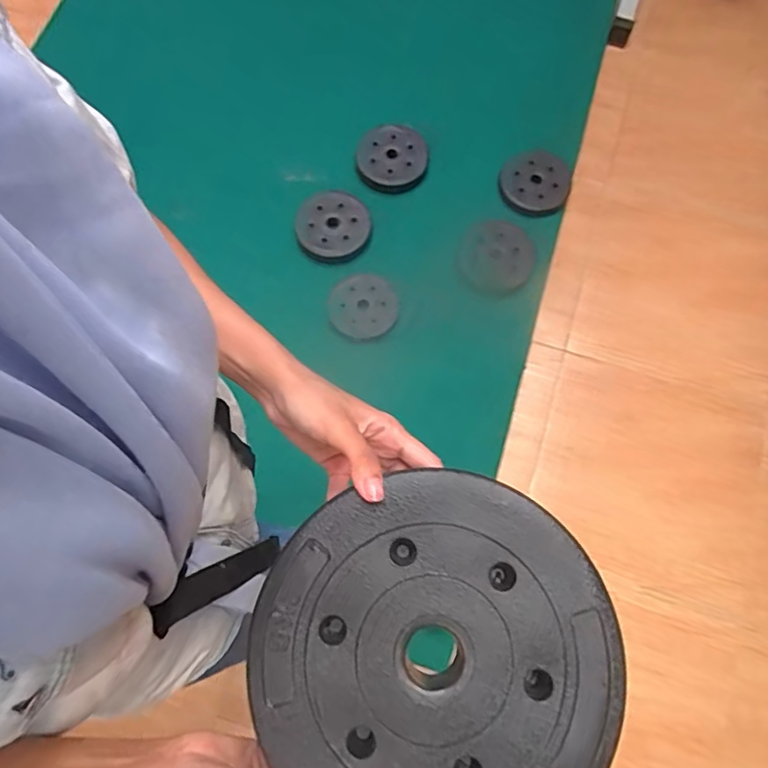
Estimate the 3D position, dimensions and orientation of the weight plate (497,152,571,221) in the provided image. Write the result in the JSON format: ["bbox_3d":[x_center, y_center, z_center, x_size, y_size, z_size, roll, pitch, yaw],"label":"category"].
[{"bbox_3d":[0.389,-0.515,1.450,0.177,0.040,0.173,-2,76,8],"label":"weight plate"}]

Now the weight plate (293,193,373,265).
[{"bbox_3d":[-0.126,-0.391,1.393,0.187,0.026,0.175,-2,72,-2],"label":"weight plate"}]

